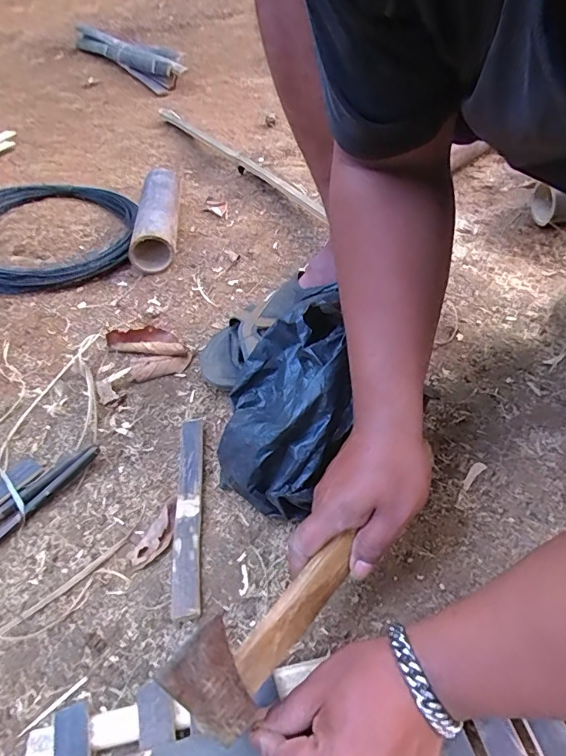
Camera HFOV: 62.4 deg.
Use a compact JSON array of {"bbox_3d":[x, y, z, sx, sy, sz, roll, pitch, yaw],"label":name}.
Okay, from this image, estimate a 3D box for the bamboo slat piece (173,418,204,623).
[{"bbox_3d":[-0.095,0.128,0.471,0.025,0.013,0.207,-7,49,-1],"label":"bamboo slat piece"}]

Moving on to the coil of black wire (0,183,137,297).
[{"bbox_3d":[-0.424,-0.265,0.812,0.316,0.056,0.345,-3,49,3],"label":"coil of black wire"}]

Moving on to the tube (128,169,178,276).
[{"bbox_3d":[-0.216,-0.280,0.800,0.066,0.066,0.243,-8,49,-1],"label":"tube"}]

